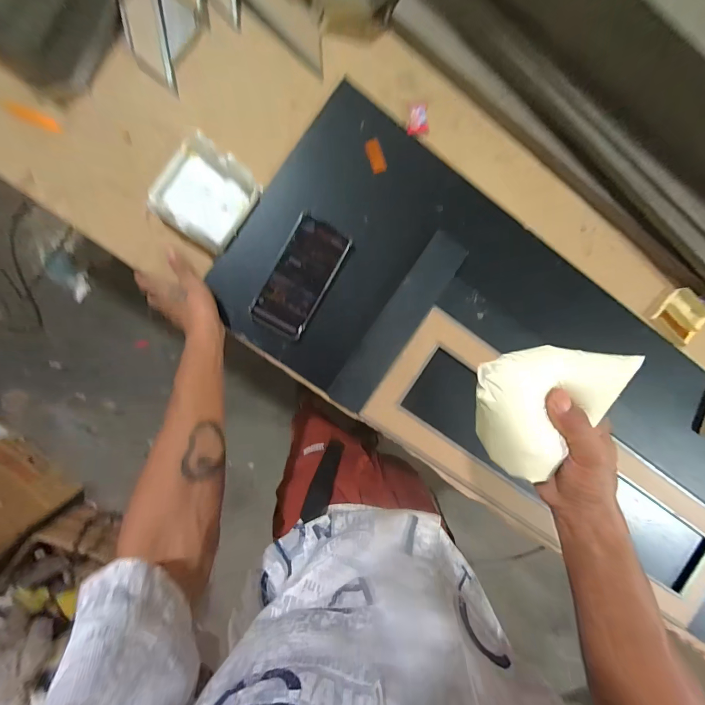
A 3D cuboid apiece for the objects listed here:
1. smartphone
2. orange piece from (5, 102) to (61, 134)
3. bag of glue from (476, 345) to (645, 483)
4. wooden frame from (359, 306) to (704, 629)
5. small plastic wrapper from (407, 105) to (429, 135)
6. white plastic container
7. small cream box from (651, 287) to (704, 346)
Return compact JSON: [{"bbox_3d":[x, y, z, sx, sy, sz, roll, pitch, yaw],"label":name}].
[{"bbox_3d":[-0.072,-0.104,0.449,0.078,0.013,0.162,29,91,-7],"label":"smartphone"},{"bbox_3d":[-0.394,-0.290,0.404,0.059,0.011,0.018,22,92,-7],"label":"orange piece"},{"bbox_3d":[0.163,0.050,0.273,0.120,0.039,0.110,-10,95,-5],"label":"bag of glue"},{"bbox_3d":[0.337,0.200,0.510,0.663,0.037,0.200,34,88,-7],"label":"wooden frame"},{"bbox_3d":[0.094,-0.334,0.465,0.028,0.014,0.038,-5,95,-5],"label":"small plastic wrapper"},{"bbox_3d":[-0.195,-0.205,0.417,0.111,0.040,0.112,33,91,-7],"label":"white plastic container"},{"bbox_3d":[0.535,-0.060,0.528,0.075,0.013,0.066,-45,97,-1],"label":"small cream box"}]

